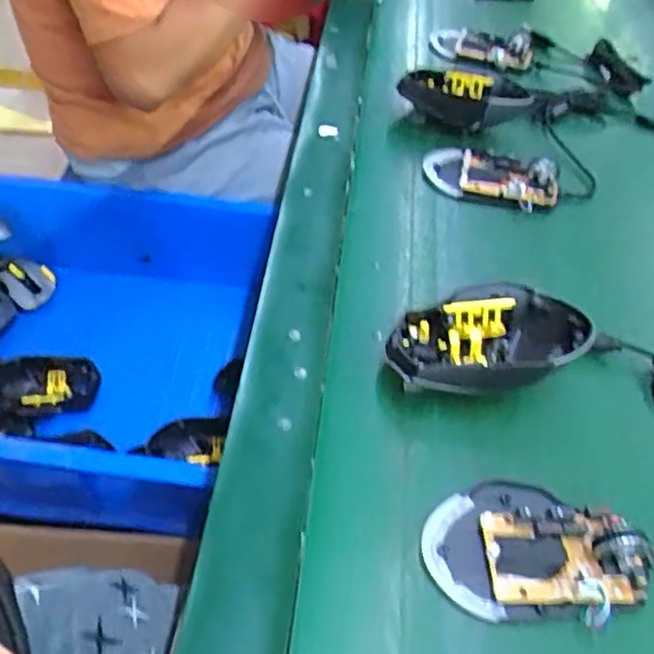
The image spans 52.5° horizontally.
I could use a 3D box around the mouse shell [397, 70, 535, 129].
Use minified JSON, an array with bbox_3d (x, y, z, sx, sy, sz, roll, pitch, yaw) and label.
[{"bbox_3d":[0.125,-0.208,0.611,0.113,0.038,0.060,11,48,5],"label":"mouse shell"}]

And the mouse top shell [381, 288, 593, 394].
[{"bbox_3d":[0.096,0.011,0.412,0.118,0.046,0.072,1,48,-3],"label":"mouse top shell"}]

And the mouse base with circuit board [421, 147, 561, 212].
[{"bbox_3d":[0.135,-0.126,0.548,0.109,0.023,0.053,23,50,15],"label":"mouse base with circuit board"}]

